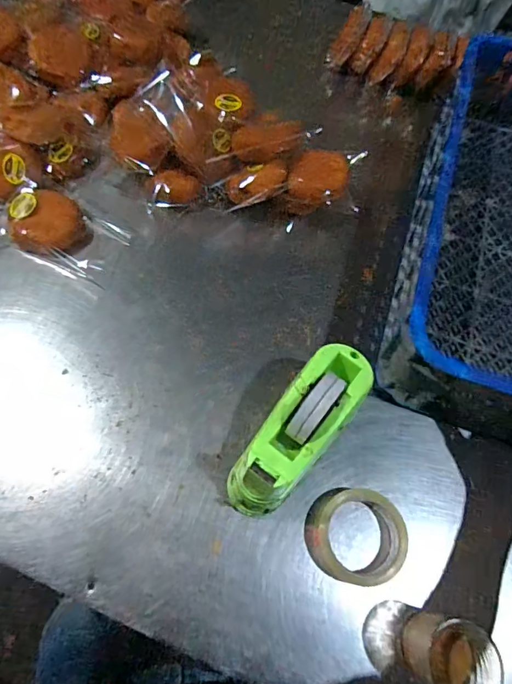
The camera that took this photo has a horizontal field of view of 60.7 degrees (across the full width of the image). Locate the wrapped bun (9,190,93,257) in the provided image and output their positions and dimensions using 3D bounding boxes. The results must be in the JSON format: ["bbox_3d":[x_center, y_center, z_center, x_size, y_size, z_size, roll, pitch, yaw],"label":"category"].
[{"bbox_3d":[-0.298,-0.168,0.628,0.098,0.041,0.102,-33,71,-16],"label":"wrapped bun"}]

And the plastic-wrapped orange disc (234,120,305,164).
[{"bbox_3d":[0.017,-0.293,0.644,0.102,0.045,0.058,-12,67,-8],"label":"plastic-wrapped orange disc"}]

